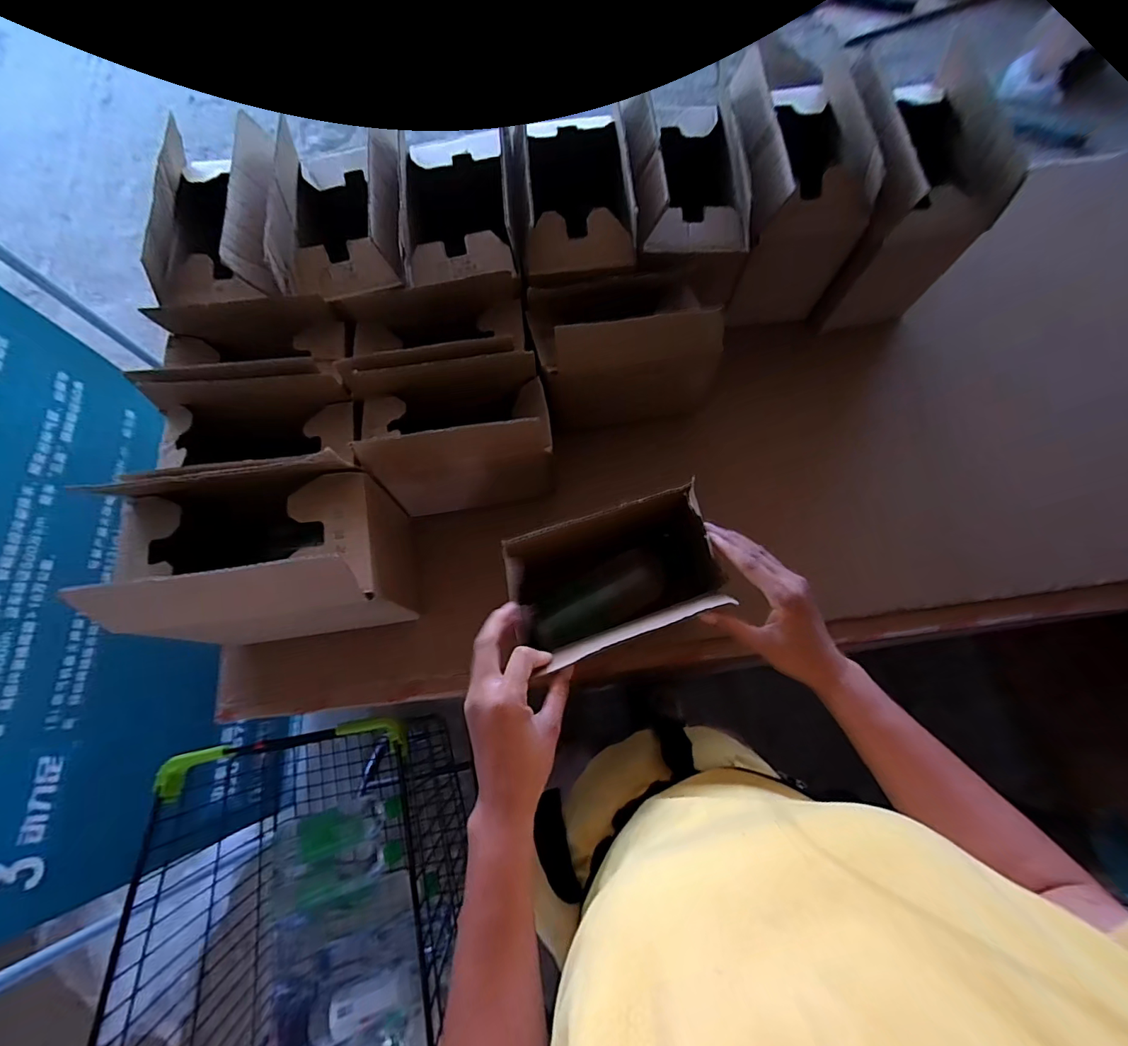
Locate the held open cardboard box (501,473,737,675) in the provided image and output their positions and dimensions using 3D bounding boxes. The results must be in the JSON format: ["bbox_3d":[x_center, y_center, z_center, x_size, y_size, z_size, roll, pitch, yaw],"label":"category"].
[{"bbox_3d":[0.057,0.056,0.490,0.193,0.169,0.130,-19,73,-5],"label":"held open cardboard box"}]

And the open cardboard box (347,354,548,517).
[{"bbox_3d":[-0.118,-0.097,0.546,0.197,0.151,0.110,-10,73,-2],"label":"open cardboard box"}]

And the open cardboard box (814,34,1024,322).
[{"bbox_3d":[0.424,-0.423,0.629,0.143,0.217,0.222,-6,72,-1],"label":"open cardboard box"}]

